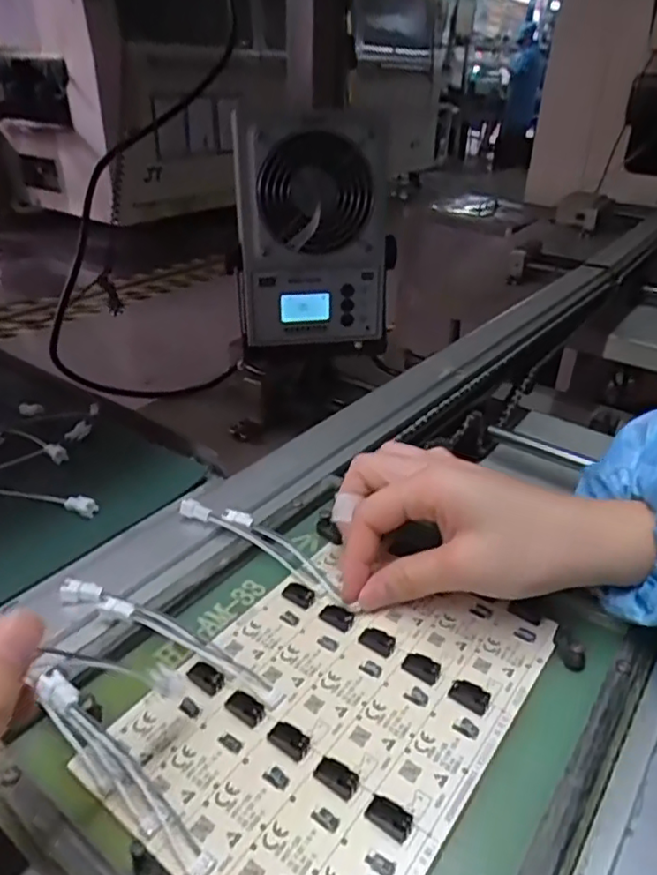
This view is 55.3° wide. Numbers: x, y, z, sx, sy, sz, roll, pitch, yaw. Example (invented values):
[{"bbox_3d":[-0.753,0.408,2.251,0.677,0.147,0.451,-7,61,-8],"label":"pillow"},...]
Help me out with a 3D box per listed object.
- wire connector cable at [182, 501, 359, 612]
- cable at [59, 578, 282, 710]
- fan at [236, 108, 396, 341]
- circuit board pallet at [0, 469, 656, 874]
[{"bbox_3d":[-0.035,0.059,0.344,0.108,0.008,0.017,28,39,21],"label":"wire connector cable"},{"bbox_3d":[-0.073,0.091,0.290,0.116,0.020,0.014,14,34,20],"label":"cable"},{"bbox_3d":[-0.013,-0.200,0.629,0.153,0.215,0.069,-1,31,-3],"label":"fan"},{"bbox_3d":[0.004,0.111,0.270,0.199,0.016,0.231,22,37,30],"label":"circuit board pallet"}]

